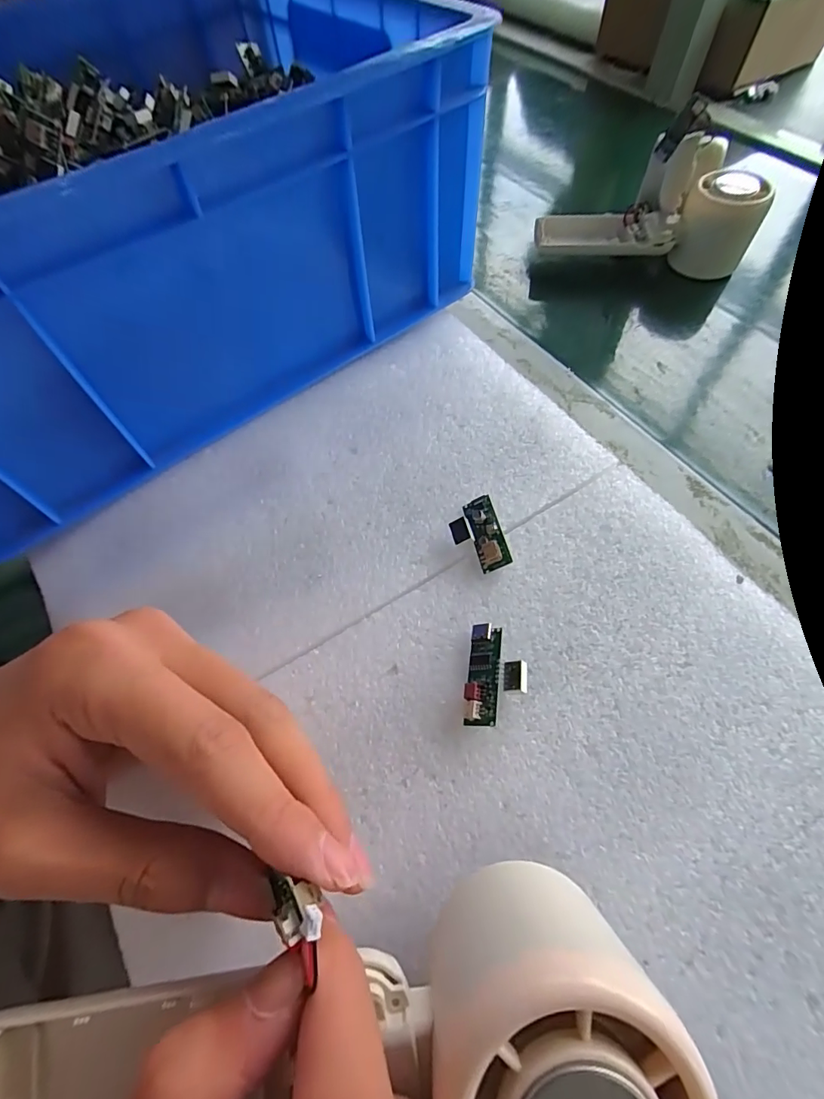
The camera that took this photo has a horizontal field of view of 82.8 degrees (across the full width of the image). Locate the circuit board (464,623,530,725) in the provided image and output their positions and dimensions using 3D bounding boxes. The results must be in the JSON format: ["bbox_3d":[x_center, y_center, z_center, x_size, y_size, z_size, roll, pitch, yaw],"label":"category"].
[{"bbox_3d":[0.033,0.050,0.182,0.023,0.012,0.038,9,62,7],"label":"circuit board"}]

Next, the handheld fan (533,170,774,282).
[{"bbox_3d":[0.178,-0.256,0.362,0.152,0.058,0.045,7,60,4],"label":"handheld fan"}]

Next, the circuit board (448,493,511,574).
[{"bbox_3d":[0.030,-0.007,0.215,0.022,0.010,0.037,-10,61,-5],"label":"circuit board"}]

